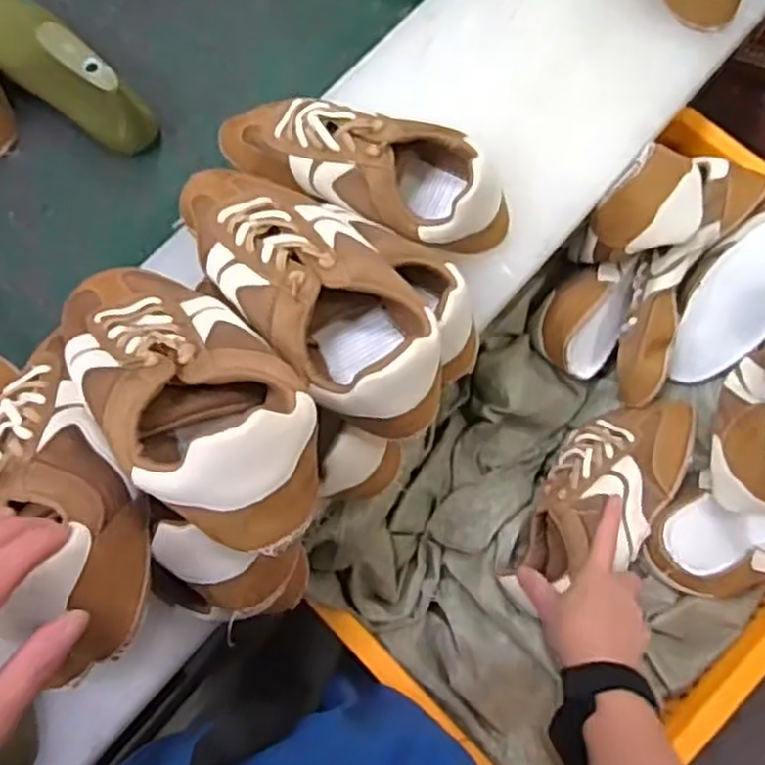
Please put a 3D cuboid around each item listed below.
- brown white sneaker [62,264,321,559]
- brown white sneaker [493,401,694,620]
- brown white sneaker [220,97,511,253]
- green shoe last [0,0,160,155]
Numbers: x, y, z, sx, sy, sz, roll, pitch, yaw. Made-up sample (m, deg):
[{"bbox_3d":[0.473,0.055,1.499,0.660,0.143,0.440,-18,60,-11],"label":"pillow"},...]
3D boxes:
[{"bbox_3d":[-0.117,-0.007,0.431,0.096,0.077,0.225,-37,53,-9],"label":"brown white sneaker"},{"bbox_3d":[0.187,0.102,0.657,0.095,0.074,0.220,43,92,13],"label":"brown white sneaker"},{"bbox_3d":[-0.016,-0.172,0.588,0.234,0.070,0.083,24,75,8],"label":"brown white sneaker"},{"bbox_3d":[-0.314,-0.296,0.691,0.227,0.101,0.061,38,78,12],"label":"green shoe last"}]

